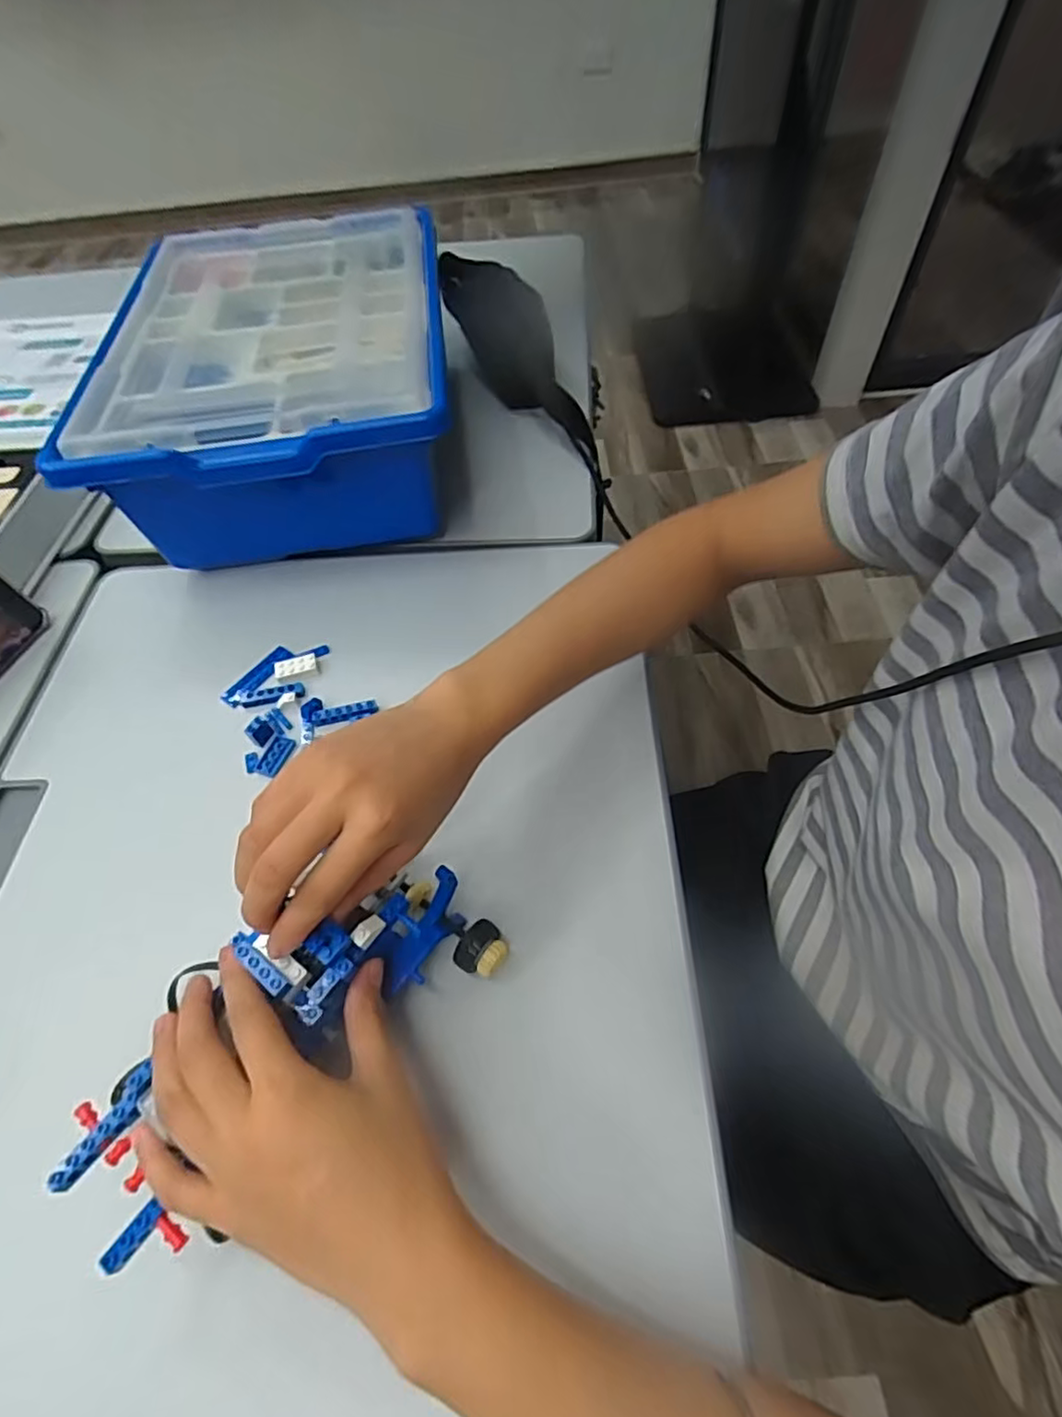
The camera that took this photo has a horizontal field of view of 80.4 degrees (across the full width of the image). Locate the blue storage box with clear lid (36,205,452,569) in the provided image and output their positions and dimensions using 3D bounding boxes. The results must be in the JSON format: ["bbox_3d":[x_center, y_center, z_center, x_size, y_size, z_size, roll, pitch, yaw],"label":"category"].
[{"bbox_3d":[-0.222,-0.306,0.597,0.289,0.139,0.374,-8,55,-1],"label":"blue storage box with clear lid"}]

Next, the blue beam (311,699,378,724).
[{"bbox_3d":[-0.141,0.003,0.474,0.048,0.008,0.011,-13,56,-4],"label":"blue beam"}]

